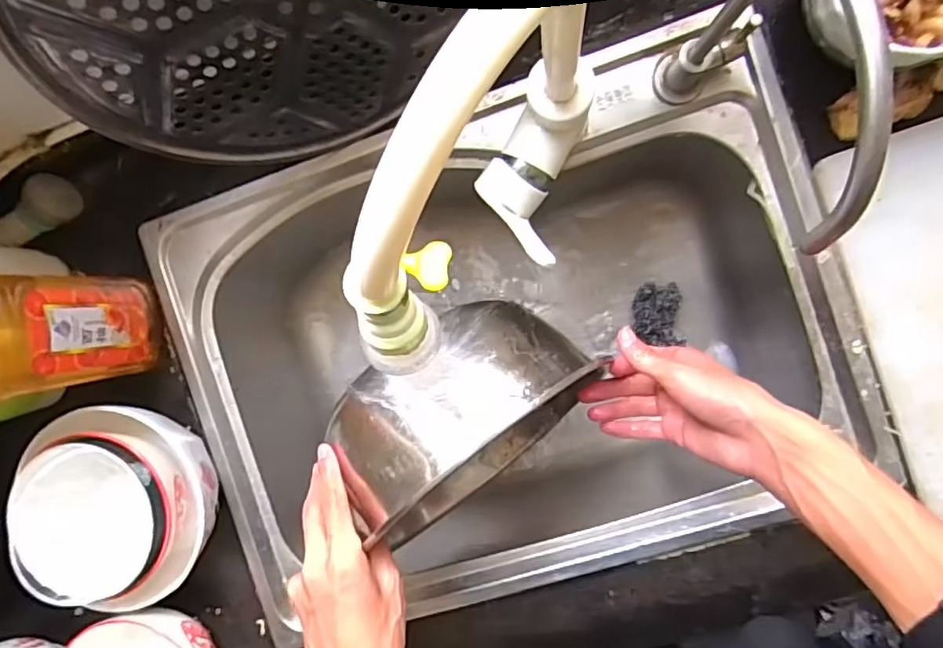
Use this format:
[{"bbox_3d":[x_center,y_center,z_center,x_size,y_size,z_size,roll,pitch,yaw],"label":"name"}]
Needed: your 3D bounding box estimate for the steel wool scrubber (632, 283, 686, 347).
[{"bbox_3d":[0.206,-0.011,0.658,0.049,0.019,0.066,-5,92,7],"label":"steel wool scrubber"}]

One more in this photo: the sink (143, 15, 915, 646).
[{"bbox_3d":[0.035,0.019,0.624,0.576,0.203,0.443,-20,90,7],"label":"sink"}]

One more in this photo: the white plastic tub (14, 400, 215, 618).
[{"bbox_3d":[-0.302,0.155,0.526,0.141,0.096,0.168,-15,91,7],"label":"white plastic tub"}]

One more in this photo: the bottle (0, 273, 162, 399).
[{"bbox_3d":[-0.348,0.009,0.440,0.077,0.263,0.086,-6,92,7],"label":"bottle"}]

